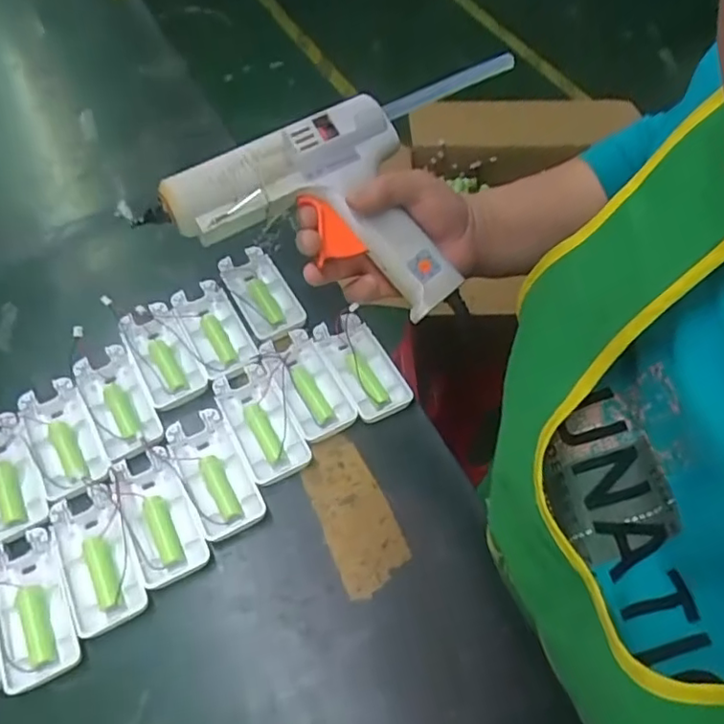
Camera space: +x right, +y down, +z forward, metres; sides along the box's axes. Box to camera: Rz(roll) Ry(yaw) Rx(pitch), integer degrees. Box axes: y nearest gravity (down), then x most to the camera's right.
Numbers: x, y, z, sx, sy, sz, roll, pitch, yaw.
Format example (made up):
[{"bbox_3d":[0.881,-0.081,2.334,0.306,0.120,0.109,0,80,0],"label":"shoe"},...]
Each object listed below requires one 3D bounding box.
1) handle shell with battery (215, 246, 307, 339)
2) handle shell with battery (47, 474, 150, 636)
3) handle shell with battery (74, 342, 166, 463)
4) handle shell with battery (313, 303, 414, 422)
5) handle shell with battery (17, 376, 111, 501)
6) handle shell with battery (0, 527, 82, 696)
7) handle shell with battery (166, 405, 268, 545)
[{"bbox_3d":[-0.085,-0.060,0.522,0.047,0.021,0.092,-24,62,-14],"label":"handle shell with battery"},{"bbox_3d":[-0.179,0.131,0.411,0.044,0.014,0.098,-24,61,-14],"label":"handle shell with battery"},{"bbox_3d":[-0.189,0.032,0.471,0.045,0.021,0.098,-27,62,-16],"label":"handle shell with battery"},{"bbox_3d":[0.000,0.001,0.485,0.047,0.017,0.096,-25,62,-14],"label":"handle shell with battery"},{"bbox_3d":[-0.226,0.057,0.459,0.043,0.020,0.090,-28,62,-16],"label":"handle shell with battery"},{"bbox_3d":[-0.215,0.159,0.395,0.046,0.013,0.095,-25,62,-14],"label":"handle shell with battery"},{"bbox_3d":[-0.108,0.082,0.442,0.044,0.022,0.093,-26,62,-15],"label":"handle shell with battery"}]

